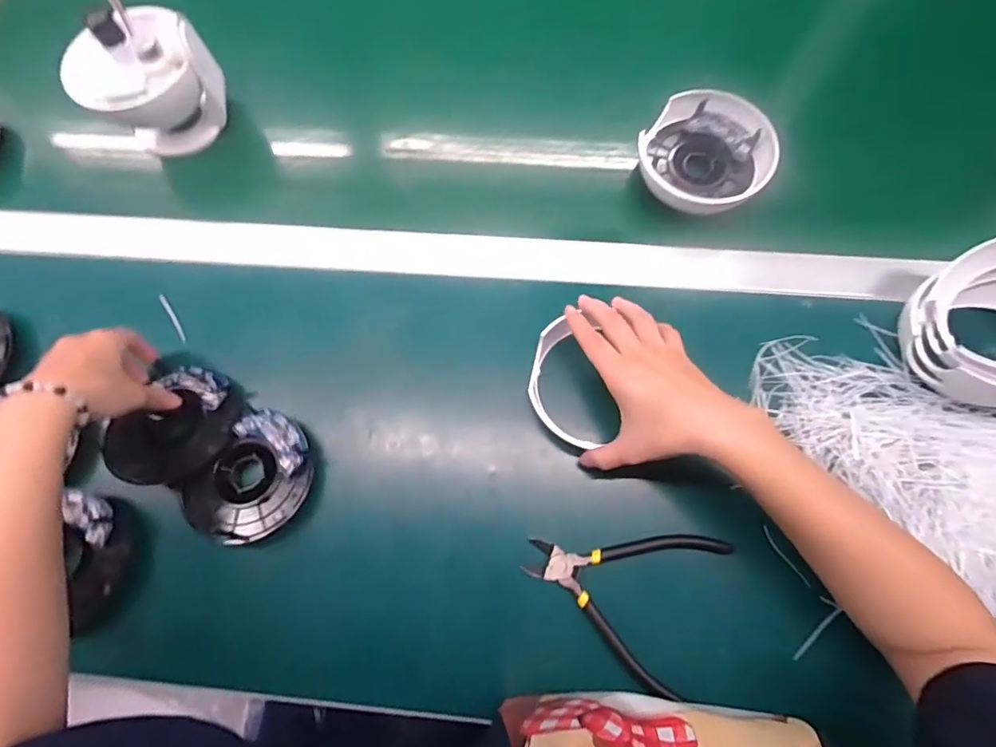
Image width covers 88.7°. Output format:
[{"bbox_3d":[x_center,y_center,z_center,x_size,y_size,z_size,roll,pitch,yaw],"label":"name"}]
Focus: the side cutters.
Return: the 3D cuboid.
[{"bbox_3d":[0.090,0.154,0.383,0.132,0.009,0.113,24,79,9],"label":"side cutters"}]

